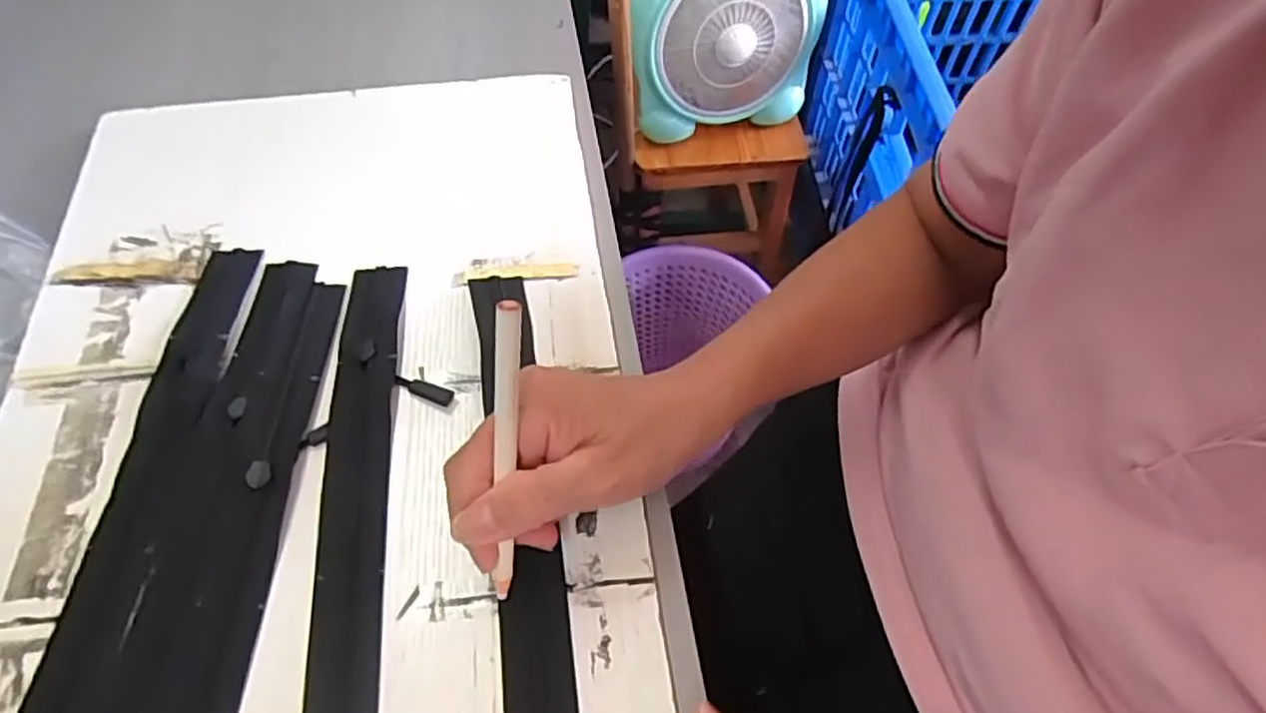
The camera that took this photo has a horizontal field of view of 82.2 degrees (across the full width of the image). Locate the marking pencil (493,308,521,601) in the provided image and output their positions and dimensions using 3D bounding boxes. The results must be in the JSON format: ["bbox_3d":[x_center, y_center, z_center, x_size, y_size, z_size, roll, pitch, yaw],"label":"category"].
[{"bbox_3d":[-0.051,0.041,0.291,0.010,0.137,0.006,7,25,3],"label":"marking pencil"}]

